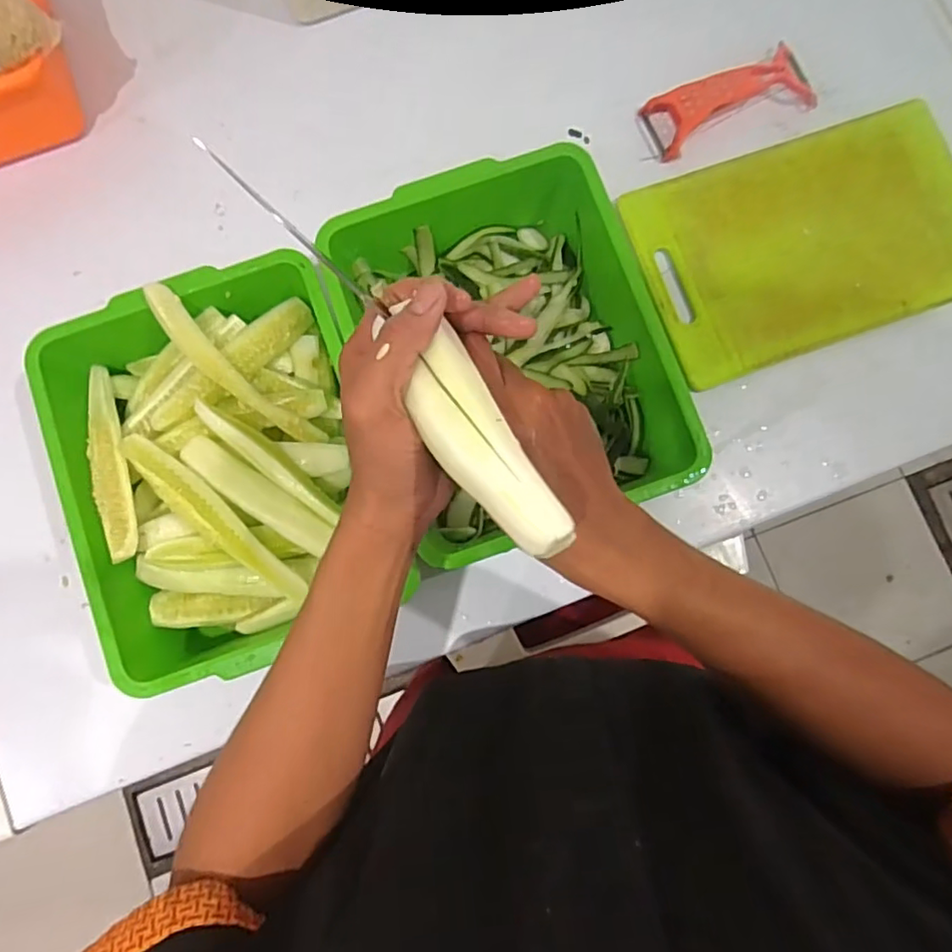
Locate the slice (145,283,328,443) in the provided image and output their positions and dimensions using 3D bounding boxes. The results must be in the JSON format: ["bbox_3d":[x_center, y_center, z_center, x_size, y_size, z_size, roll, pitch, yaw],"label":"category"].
[{"bbox_3d":[-0.193,-0.081,0.479,0.170,0.011,0.028,44,84,-14],"label":"slice"}]

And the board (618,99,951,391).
[{"bbox_3d":[0.324,-0.230,0.578,0.333,0.019,0.203,-19,81,-5],"label":"board"}]

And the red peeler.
[{"bbox_3d":[0.252,-0.372,0.589,0.174,0.047,0.068,-25,82,-3],"label":"red peeler"}]

